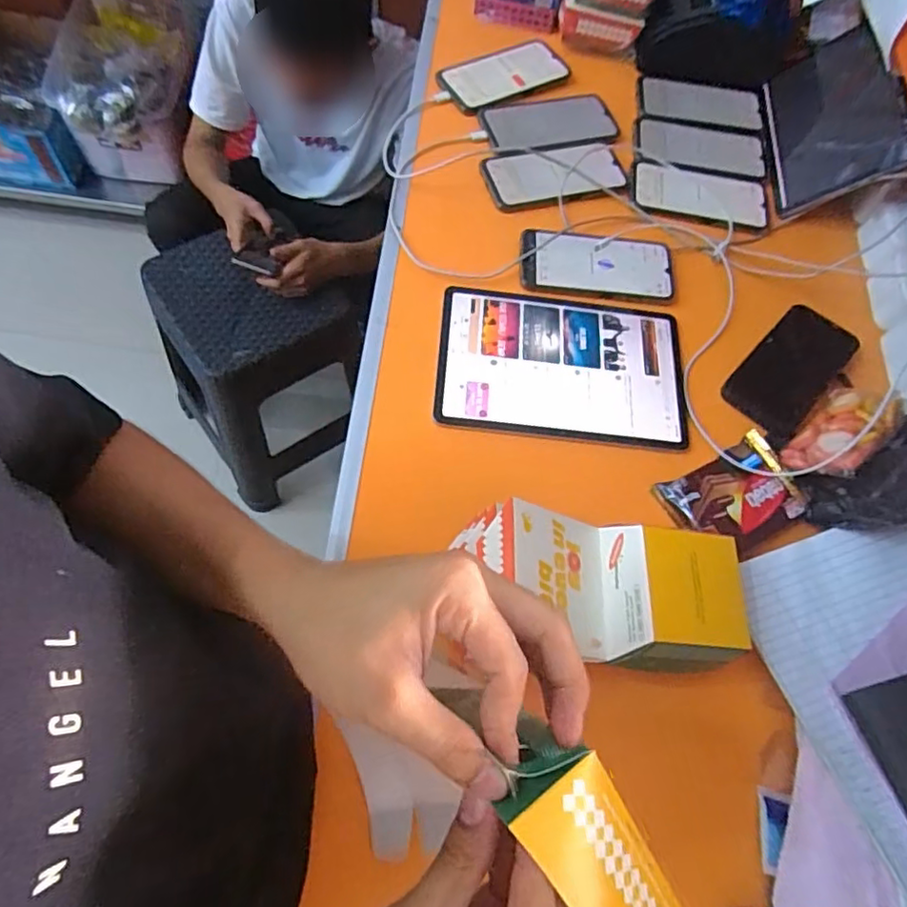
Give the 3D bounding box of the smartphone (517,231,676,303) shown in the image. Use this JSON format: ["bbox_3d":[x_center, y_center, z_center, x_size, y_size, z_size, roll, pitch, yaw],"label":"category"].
[{"bbox_3d":[0.160,-0.210,0.676,0.168,0.008,0.085,3,67,-2],"label":"smartphone"}]

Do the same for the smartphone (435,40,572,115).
[{"bbox_3d":[0.072,-0.494,0.800,0.176,0.012,0.089,-26,71,-13],"label":"smartphone"}]

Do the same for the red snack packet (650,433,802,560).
[{"bbox_3d":[0.266,0.040,0.573,0.125,0.020,0.088,-26,71,-13],"label":"red snack packet"}]

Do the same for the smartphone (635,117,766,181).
[{"bbox_3d":[0.316,-0.389,0.781,0.166,0.011,0.091,8,67,0],"label":"smartphone"}]

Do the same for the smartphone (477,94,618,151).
[{"bbox_3d":[0.120,-0.415,0.769,0.167,0.006,0.090,-18,69,-10],"label":"smartphone"}]

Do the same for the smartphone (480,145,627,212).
[{"bbox_3d":[0.121,-0.332,0.725,0.165,0.007,0.080,-11,68,-8],"label":"smartphone"}]

